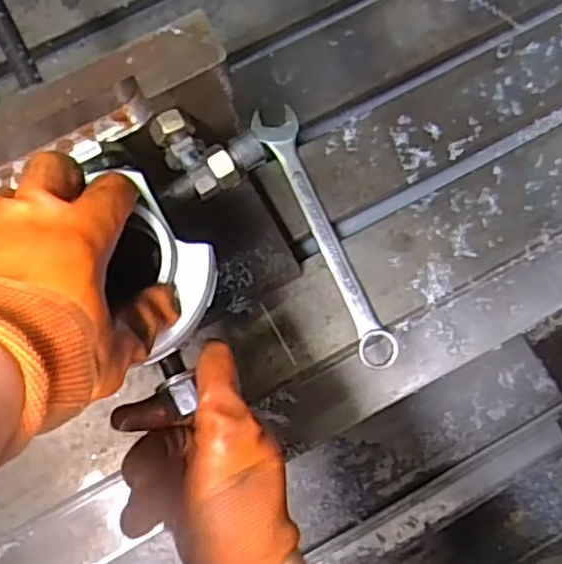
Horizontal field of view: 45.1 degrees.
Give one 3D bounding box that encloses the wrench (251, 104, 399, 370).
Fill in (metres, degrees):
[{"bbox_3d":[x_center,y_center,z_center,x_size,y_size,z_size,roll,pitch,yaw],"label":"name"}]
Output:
[{"bbox_3d":[0.039,-0.044,0.611,0.039,0.008,0.254,-21,76,-7],"label":"wrench"}]

